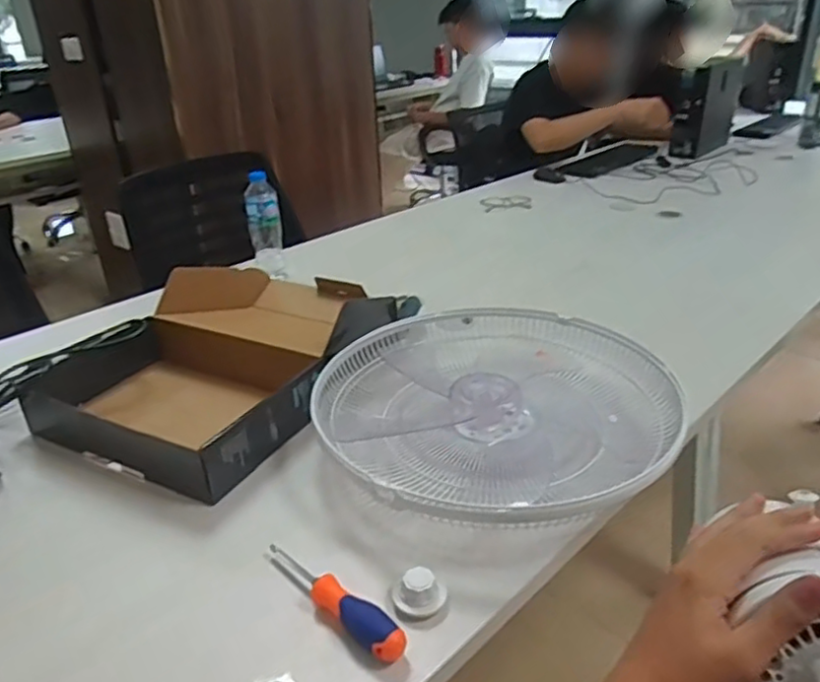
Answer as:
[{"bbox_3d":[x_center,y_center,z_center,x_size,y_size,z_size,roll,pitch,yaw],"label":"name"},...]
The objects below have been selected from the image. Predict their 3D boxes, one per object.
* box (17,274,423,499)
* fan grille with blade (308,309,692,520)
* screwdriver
[{"bbox_3d":[-0.249,0.004,1.005,0.350,0.096,0.535,12,31,25],"label":"box"},{"bbox_3d":[0.099,0.080,0.849,0.427,0.081,0.465,-2,28,1],"label":"fan grille with blade"},{"bbox_3d":[-0.071,0.237,0.616,0.032,0.030,0.183,-25,35,-36],"label":"screwdriver"}]

